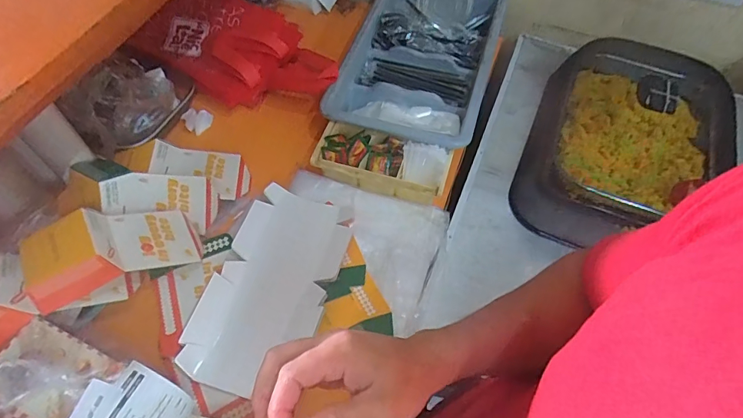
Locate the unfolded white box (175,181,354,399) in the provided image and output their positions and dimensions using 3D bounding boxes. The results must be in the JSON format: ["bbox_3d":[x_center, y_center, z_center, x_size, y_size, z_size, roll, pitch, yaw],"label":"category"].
[{"bbox_3d":[-0.150,0.110,0.683,0.168,0.019,0.322,16,58,8],"label":"unfolded white box"}]

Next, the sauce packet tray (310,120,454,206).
[{"bbox_3d":[0.018,-0.085,0.805,0.236,0.054,0.100,18,58,10],"label":"sauce packet tray"}]

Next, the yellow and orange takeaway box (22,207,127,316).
[{"bbox_3d":[-0.409,0.064,0.601,0.105,0.043,0.101,-29,63,-19],"label":"yellow and orange takeaway box"}]

